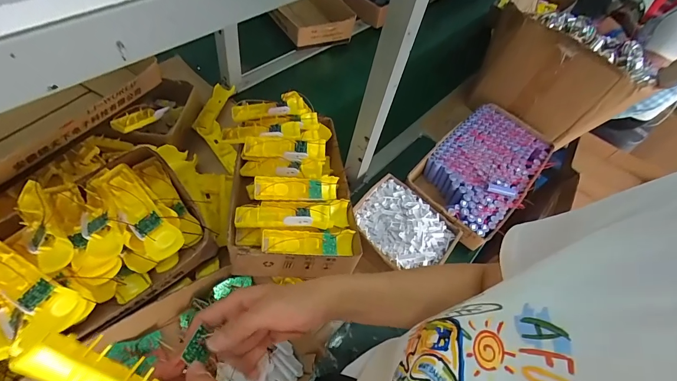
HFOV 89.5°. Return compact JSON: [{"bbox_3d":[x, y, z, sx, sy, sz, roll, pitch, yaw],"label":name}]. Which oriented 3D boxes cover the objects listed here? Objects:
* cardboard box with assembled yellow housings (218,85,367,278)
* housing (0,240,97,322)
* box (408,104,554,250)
[{"bbox_3d":[-0.102,-0.036,0.692,0.243,0.105,0.418,-3,56,-8],"label":"cardboard box with assembled yellow housings"},{"bbox_3d":[-0.409,0.120,0.445,0.168,0.023,0.045,32,57,0],"label":"housing"},{"bbox_3d":[0.353,-0.049,0.849,0.215,0.087,0.386,40,61,20],"label":"box"}]

